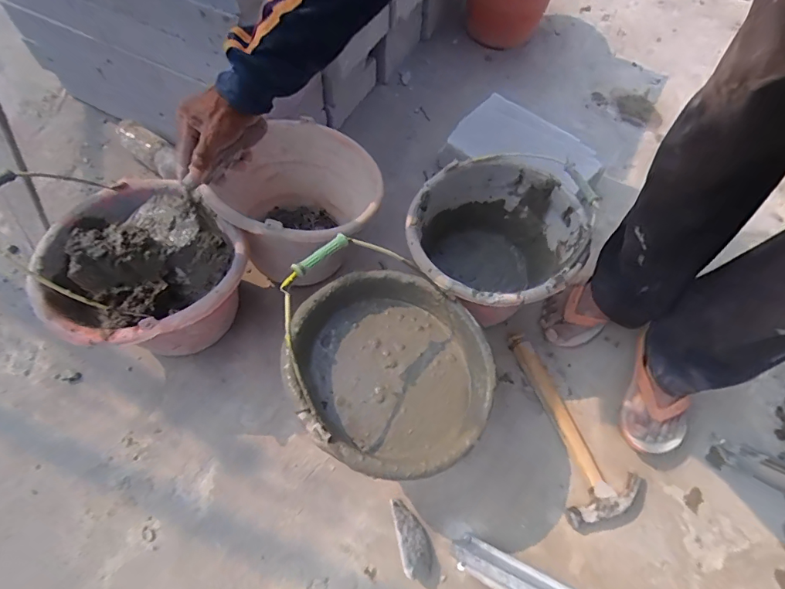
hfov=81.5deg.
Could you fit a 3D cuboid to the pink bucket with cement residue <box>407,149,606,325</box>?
[{"bbox_3d":[0.168,-0.075,0.798,0.256,0.206,0.309,38,68,15],"label":"pink bucket with cement residue"}]

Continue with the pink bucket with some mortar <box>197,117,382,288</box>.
[{"bbox_3d":[-0.152,-0.142,0.812,0.252,0.244,0.252,1,64,-2],"label":"pink bucket with some mortar"}]

